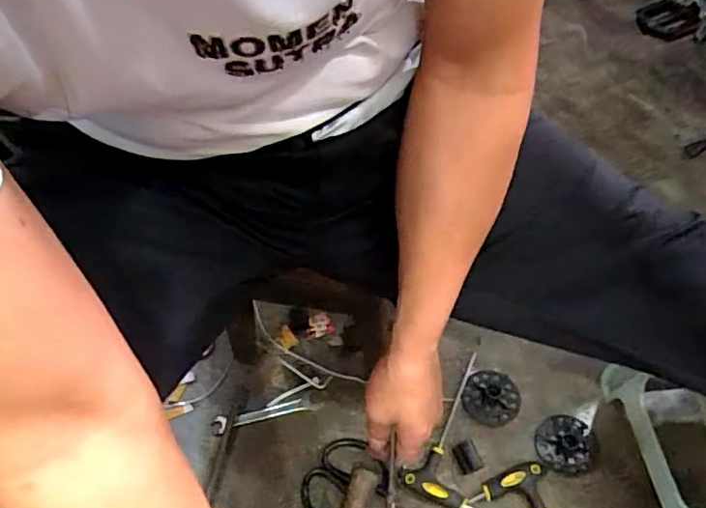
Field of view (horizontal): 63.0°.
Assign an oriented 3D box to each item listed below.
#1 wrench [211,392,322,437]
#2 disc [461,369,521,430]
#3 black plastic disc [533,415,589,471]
[{"bbox_3d":[-0.114,0.210,0.757,0.140,0.005,0.024,-13,54,-8],"label":"wrench"},{"bbox_3d":[0.182,0.191,0.761,0.072,0.007,0.077,-1,53,1],"label":"disc"},{"bbox_3d":[0.260,0.236,0.719,0.064,0.004,0.068,-1,53,1],"label":"black plastic disc"}]

